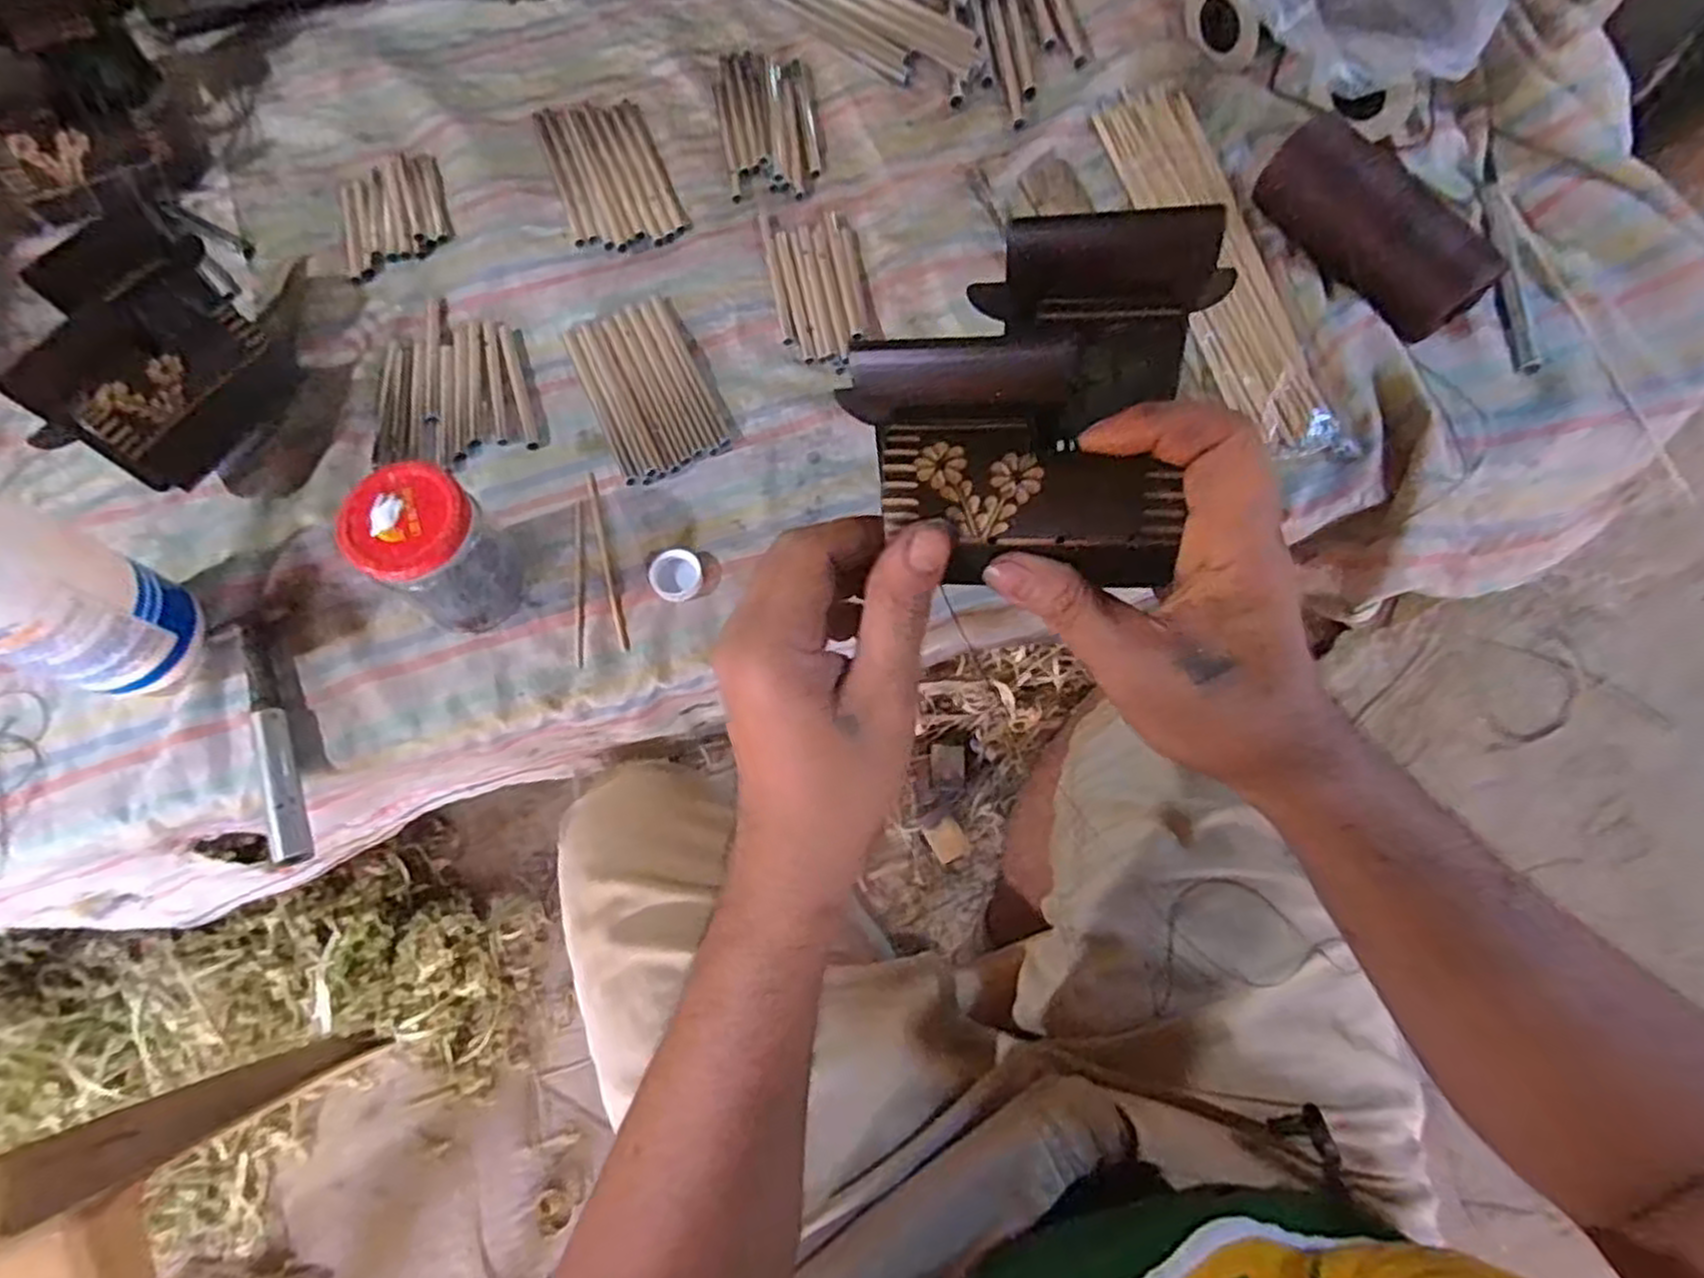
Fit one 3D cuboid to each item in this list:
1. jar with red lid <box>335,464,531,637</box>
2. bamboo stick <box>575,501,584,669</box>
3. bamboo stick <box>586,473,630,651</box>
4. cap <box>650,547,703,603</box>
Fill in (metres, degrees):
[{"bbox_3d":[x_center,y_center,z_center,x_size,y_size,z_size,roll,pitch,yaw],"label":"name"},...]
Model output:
[{"bbox_3d":[-0.232,-0.049,0.451,0.060,0.094,0.063,-1,69,2],"label":"jar with red lid"},{"bbox_3d":[-0.169,-0.036,0.493,0.005,0.004,0.111,-8,69,-1],"label":"bamboo stick"},{"bbox_3d":[-0.154,-0.050,0.499,0.007,0.006,0.125,-16,69,-4],"label":"bamboo stick"},{"bbox_3d":[-0.108,-0.039,0.488,0.031,0.010,0.031,-1,69,2],"label":"cap"}]

